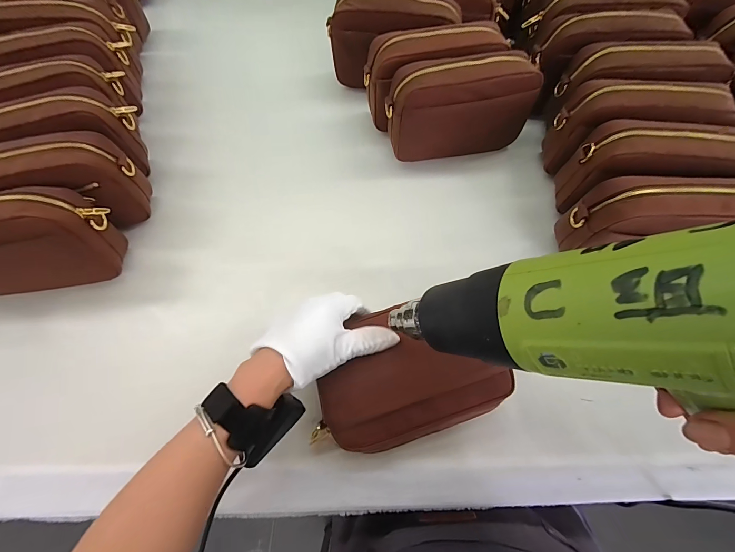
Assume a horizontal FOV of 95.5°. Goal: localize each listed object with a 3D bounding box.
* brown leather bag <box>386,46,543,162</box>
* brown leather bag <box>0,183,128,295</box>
[{"bbox_3d":[0.125,-0.232,0.476,0.199,0.130,0.058,-10,66,-4],"label":"brown leather bag"},{"bbox_3d":[-0.407,-0.038,0.392,0.203,0.118,0.076,-10,66,-3],"label":"brown leather bag"}]

